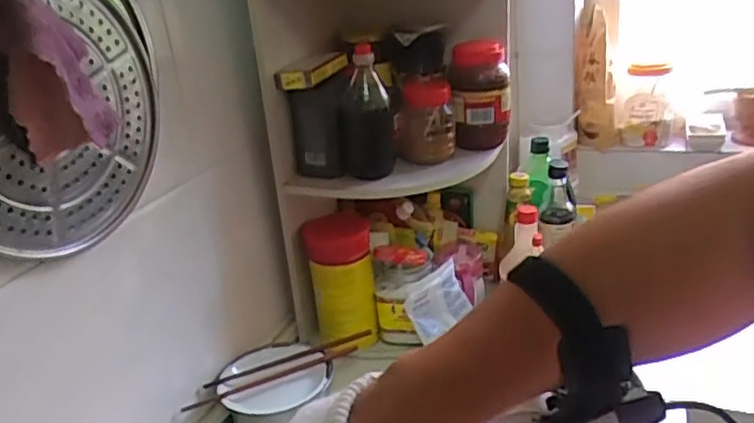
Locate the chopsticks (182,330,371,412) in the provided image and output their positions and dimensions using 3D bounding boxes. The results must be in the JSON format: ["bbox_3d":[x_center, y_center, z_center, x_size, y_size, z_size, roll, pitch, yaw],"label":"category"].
[{"bbox_3d":[-0.131,0.212,0.885,0.272,0.012,0.051,-17,25,-24],"label":"chopsticks"}]

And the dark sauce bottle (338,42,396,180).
[{"bbox_3d":[-0.017,-0.136,0.909,0.080,0.176,0.067,-5,23,3],"label":"dark sauce bottle"}]

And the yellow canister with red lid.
[{"bbox_3d":[-0.053,0.103,1.023,0.096,0.198,0.101,-5,23,3],"label":"yellow canister with red lid"}]

